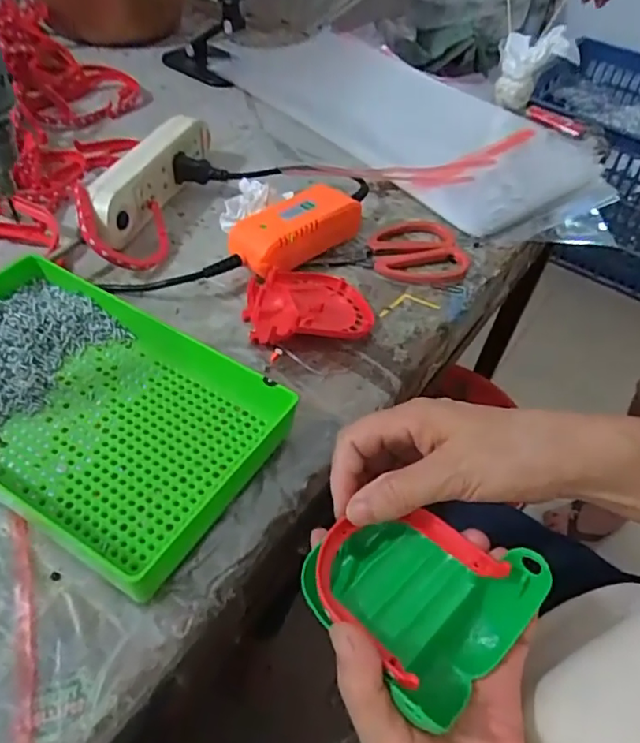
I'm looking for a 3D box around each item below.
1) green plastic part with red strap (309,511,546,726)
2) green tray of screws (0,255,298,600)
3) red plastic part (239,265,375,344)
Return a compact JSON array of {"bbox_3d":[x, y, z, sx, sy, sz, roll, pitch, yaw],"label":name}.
[{"bbox_3d":[0.046,0.108,0.279,0.084,0.051,0.095,-33,59,-30],"label":"green plastic part with red strap"},{"bbox_3d":[-0.153,0.017,0.368,0.248,0.036,0.158,26,51,17],"label":"green tray of screws"},{"bbox_3d":[-0.009,-0.054,0.458,0.100,0.028,0.082,-10,50,-15],"label":"red plastic part"}]

